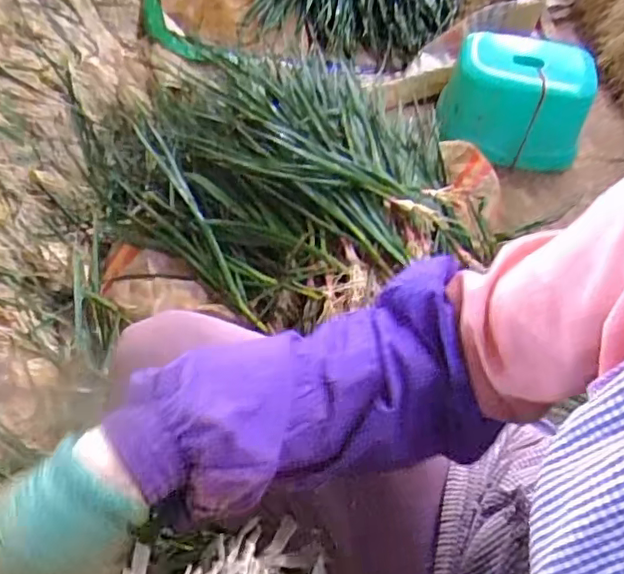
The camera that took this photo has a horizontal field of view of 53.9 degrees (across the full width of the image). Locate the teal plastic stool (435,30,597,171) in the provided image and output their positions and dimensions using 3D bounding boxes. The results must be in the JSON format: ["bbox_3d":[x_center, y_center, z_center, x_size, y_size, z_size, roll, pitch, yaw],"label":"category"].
[{"bbox_3d":[0.404,-0.380,1.232,0.280,0.180,0.188,14,52,5],"label":"teal plastic stool"}]

